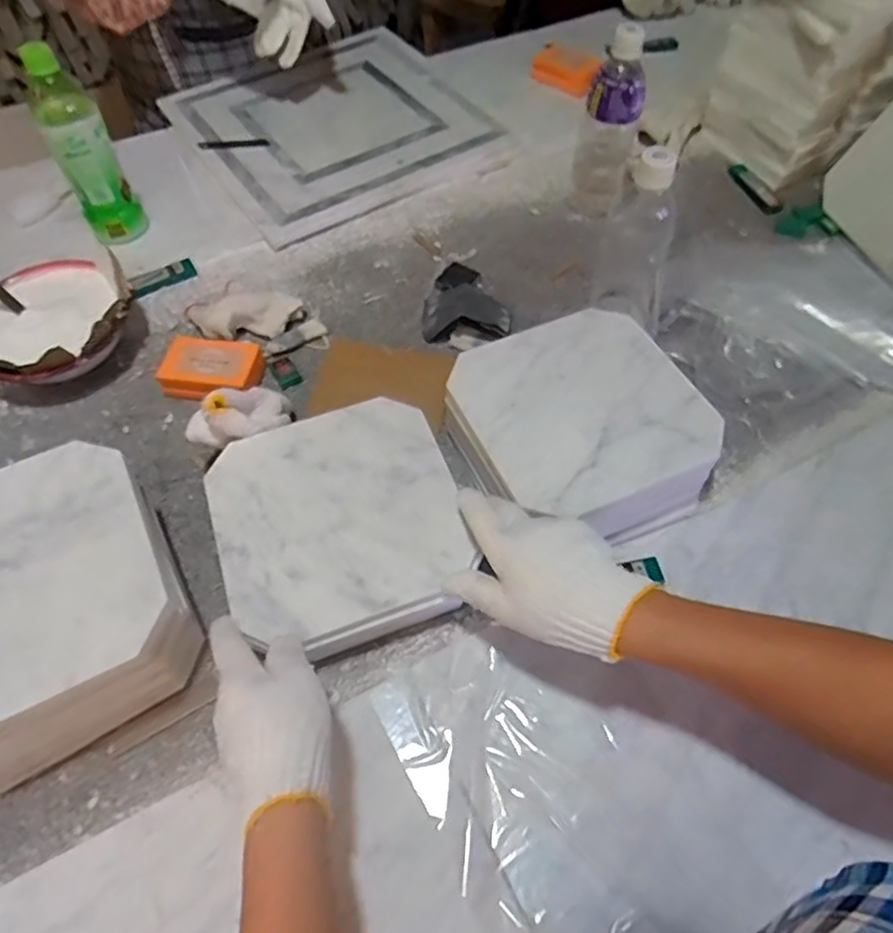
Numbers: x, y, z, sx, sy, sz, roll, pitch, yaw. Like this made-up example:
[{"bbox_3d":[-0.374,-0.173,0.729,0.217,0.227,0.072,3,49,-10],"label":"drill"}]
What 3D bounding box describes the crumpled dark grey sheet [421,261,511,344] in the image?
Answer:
[{"bbox_3d":[0.024,-0.193,0.725,0.095,0.036,0.123,4,58,5],"label":"crumpled dark grey sheet"}]

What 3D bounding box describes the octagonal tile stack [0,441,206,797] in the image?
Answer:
[{"bbox_3d":[-0.306,0.110,0.490,0.208,0.102,0.207,-29,61,-17],"label":"octagonal tile stack"}]

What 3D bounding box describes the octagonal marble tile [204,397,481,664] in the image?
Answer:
[{"bbox_3d":[-0.091,0.041,0.543,0.197,0.012,0.208,-16,58,-10],"label":"octagonal marble tile"}]

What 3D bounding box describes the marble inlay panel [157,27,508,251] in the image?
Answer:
[{"bbox_3d":[-0.166,-0.512,0.941,0.408,0.019,0.389,-33,63,-18],"label":"marble inlay panel"}]

